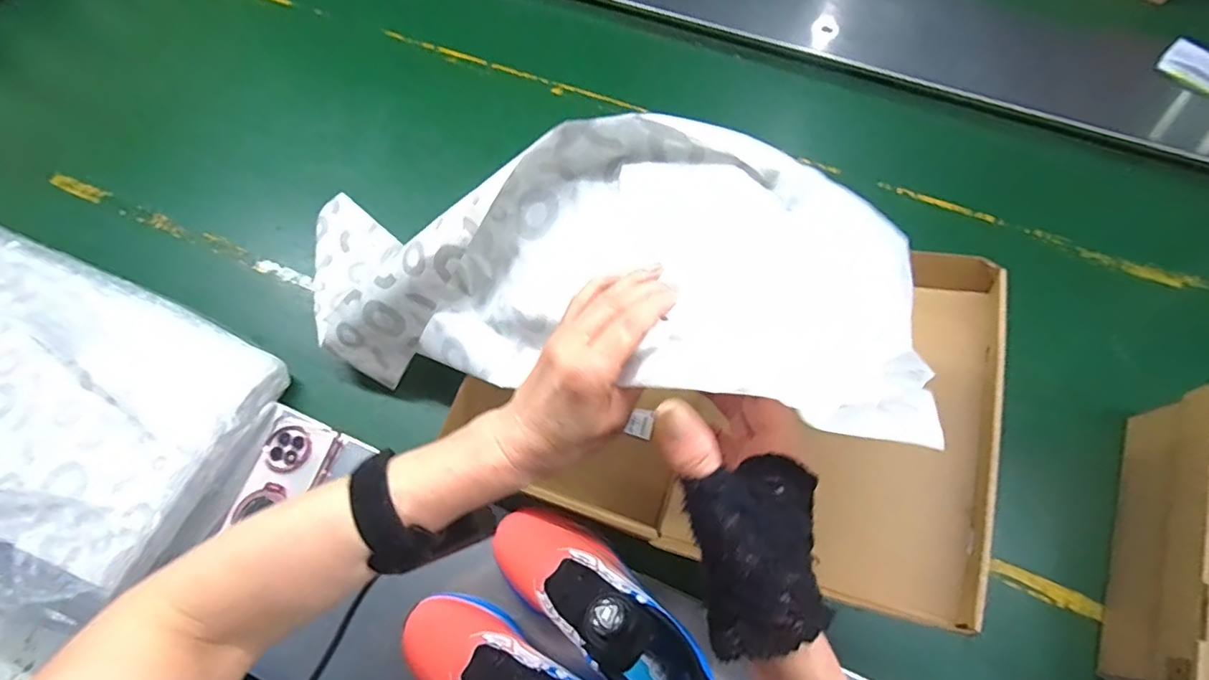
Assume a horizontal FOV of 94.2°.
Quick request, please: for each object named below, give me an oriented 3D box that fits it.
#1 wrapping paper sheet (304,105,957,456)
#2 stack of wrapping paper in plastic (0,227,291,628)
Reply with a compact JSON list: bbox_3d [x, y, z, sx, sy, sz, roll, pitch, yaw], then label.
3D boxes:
[{"bbox_3d":[-0.086,-0.064,0.536,0.693,0.173,0.177,4,63,29],"label":"wrapping paper sheet"},{"bbox_3d":[-0.846,0.003,0.681,0.916,0.076,0.333,20,67,10],"label":"stack of wrapping paper in plastic"}]

